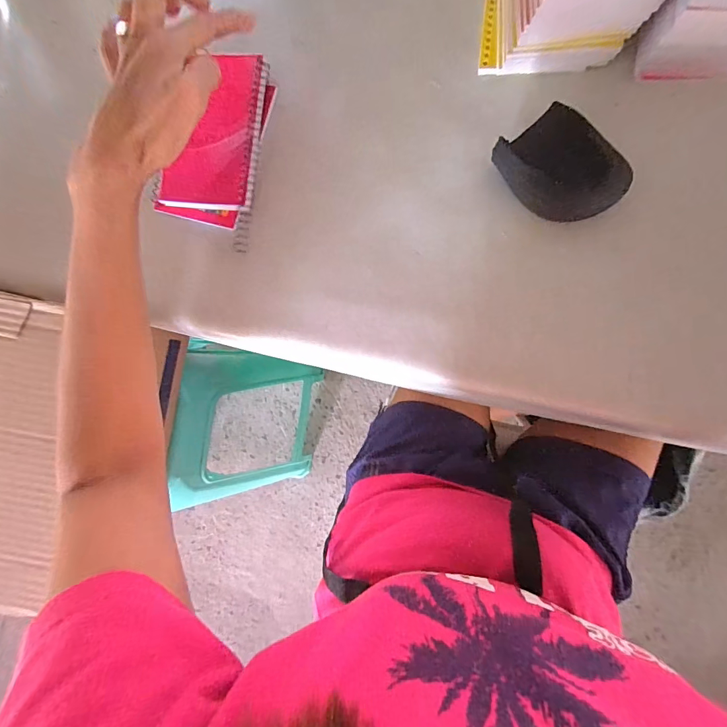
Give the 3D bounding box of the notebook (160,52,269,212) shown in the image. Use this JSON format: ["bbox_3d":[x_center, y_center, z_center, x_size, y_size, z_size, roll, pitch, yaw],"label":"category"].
[{"bbox_3d":[-0.128,-0.195,0.334,0.080,0.016,0.125,7,93,2],"label":"notebook"}]

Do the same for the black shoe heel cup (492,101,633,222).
[{"bbox_3d":[0.145,-0.142,0.294,0.059,0.027,0.083,-40,81,5],"label":"black shoe heel cup"}]

